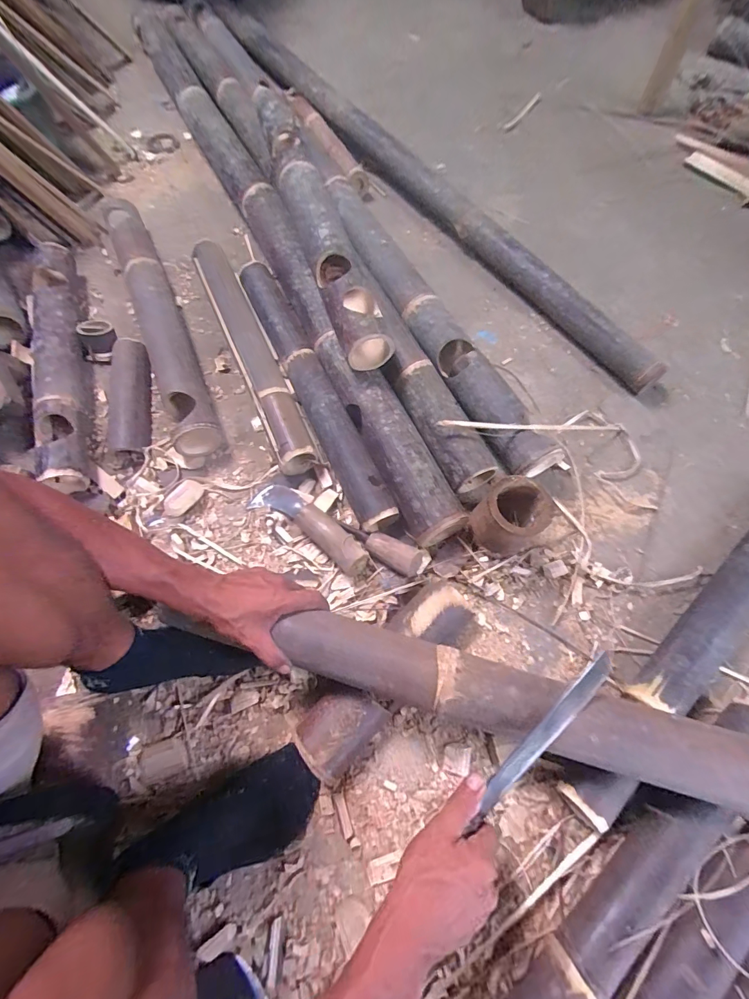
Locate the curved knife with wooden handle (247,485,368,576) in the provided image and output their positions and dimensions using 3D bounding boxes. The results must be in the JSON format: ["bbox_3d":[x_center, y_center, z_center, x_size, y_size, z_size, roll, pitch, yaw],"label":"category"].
[{"bbox_3d":[-0.100,0.037,0.631,0.212,0.039,0.057,31,71,13],"label":"curved knife with wooden handle"}]

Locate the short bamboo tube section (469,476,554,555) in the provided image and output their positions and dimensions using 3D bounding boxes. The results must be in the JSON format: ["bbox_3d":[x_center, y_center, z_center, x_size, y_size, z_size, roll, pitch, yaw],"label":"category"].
[{"bbox_3d":[0.195,0.032,0.600,0.092,0.123,0.092,0,67,1],"label":"short bamboo tube section"}]

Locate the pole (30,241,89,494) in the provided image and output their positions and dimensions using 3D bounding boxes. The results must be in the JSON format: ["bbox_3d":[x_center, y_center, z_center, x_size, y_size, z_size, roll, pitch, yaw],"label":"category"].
[{"bbox_3d":[-0.567,-0.252,0.730,0.081,0.082,0.570,-15,68,-5],"label":"pole"}]

